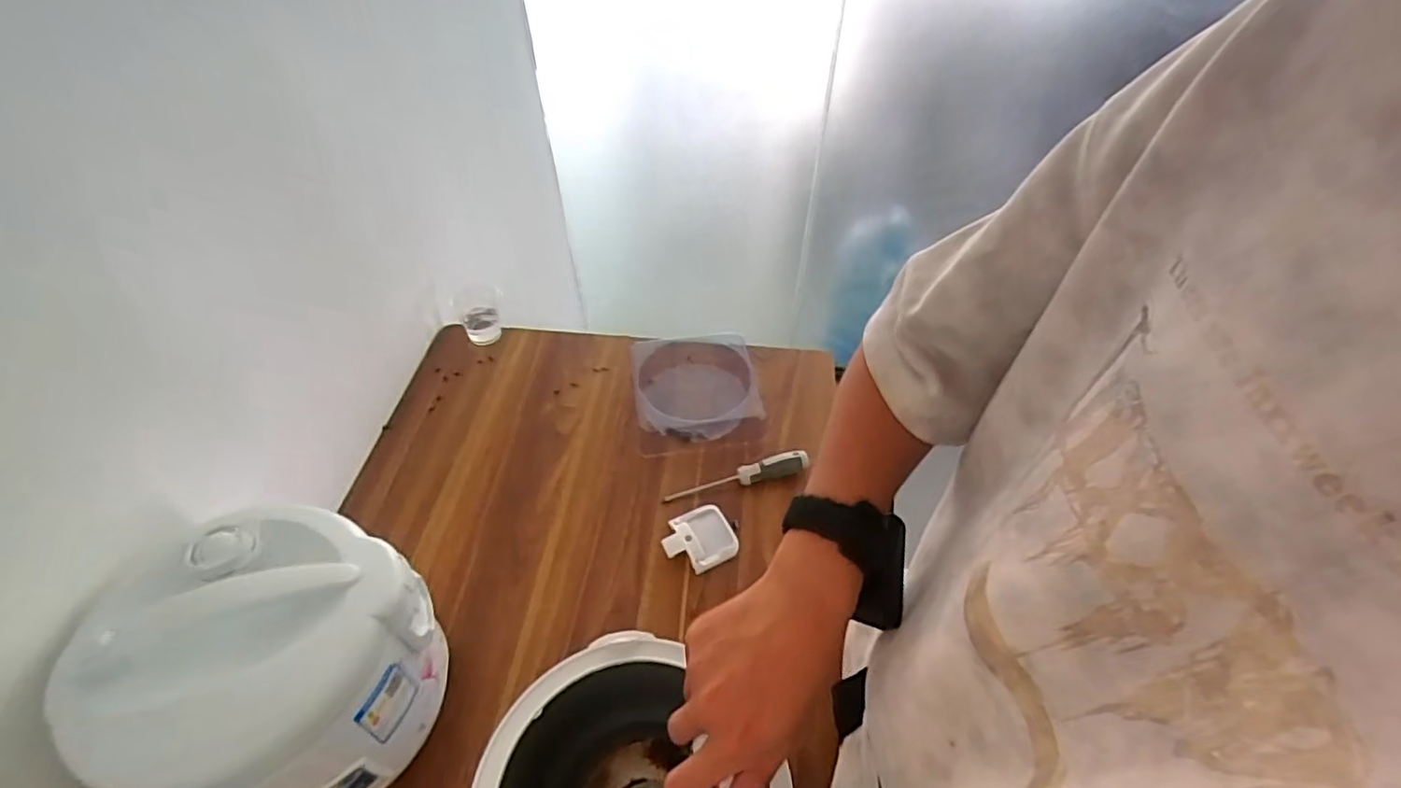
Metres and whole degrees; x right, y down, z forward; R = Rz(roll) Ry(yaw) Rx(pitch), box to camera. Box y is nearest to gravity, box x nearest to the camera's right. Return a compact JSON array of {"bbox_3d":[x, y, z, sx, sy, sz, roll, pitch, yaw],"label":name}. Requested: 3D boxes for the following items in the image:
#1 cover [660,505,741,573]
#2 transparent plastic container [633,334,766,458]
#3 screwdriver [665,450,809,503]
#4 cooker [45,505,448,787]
[{"bbox_3d":[-0.003,0.168,0.703,0.078,0.019,0.078,-16,48,-22],"label":"cover"},{"bbox_3d":[-0.005,-0.009,0.842,0.175,0.047,0.180,-4,49,-3],"label":"transparent plastic container"},{"bbox_3d":[0.044,0.103,0.750,0.181,0.029,0.024,-11,50,-9],"label":"screwdriver"},{"bbox_3d":[-0.334,0.213,0.487,0.191,0.191,0.202,0,49,0],"label":"cooker"}]

